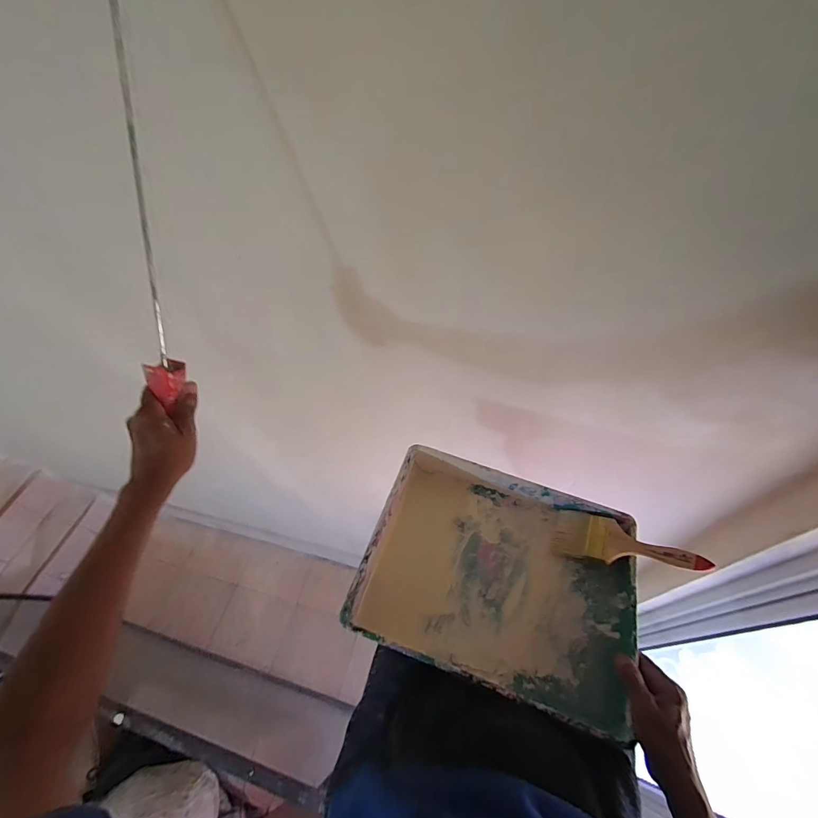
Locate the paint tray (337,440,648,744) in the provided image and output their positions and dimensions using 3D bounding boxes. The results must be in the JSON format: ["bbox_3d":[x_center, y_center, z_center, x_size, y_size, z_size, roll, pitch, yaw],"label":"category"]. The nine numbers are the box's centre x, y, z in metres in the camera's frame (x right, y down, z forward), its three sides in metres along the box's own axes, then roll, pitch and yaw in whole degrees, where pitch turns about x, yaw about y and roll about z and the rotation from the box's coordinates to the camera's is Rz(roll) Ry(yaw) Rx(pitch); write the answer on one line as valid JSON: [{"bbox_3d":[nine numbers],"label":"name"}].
[{"bbox_3d":[0.122,0.220,0.531,0.342,0.085,0.271,14,58,14],"label":"paint tray"}]

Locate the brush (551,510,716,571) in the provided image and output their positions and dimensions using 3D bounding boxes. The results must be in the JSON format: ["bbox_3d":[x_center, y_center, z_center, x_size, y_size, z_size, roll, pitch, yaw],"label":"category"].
[{"bbox_3d":[0.304,0.191,0.540,0.184,0.018,0.071,5,55,28],"label":"brush"}]

